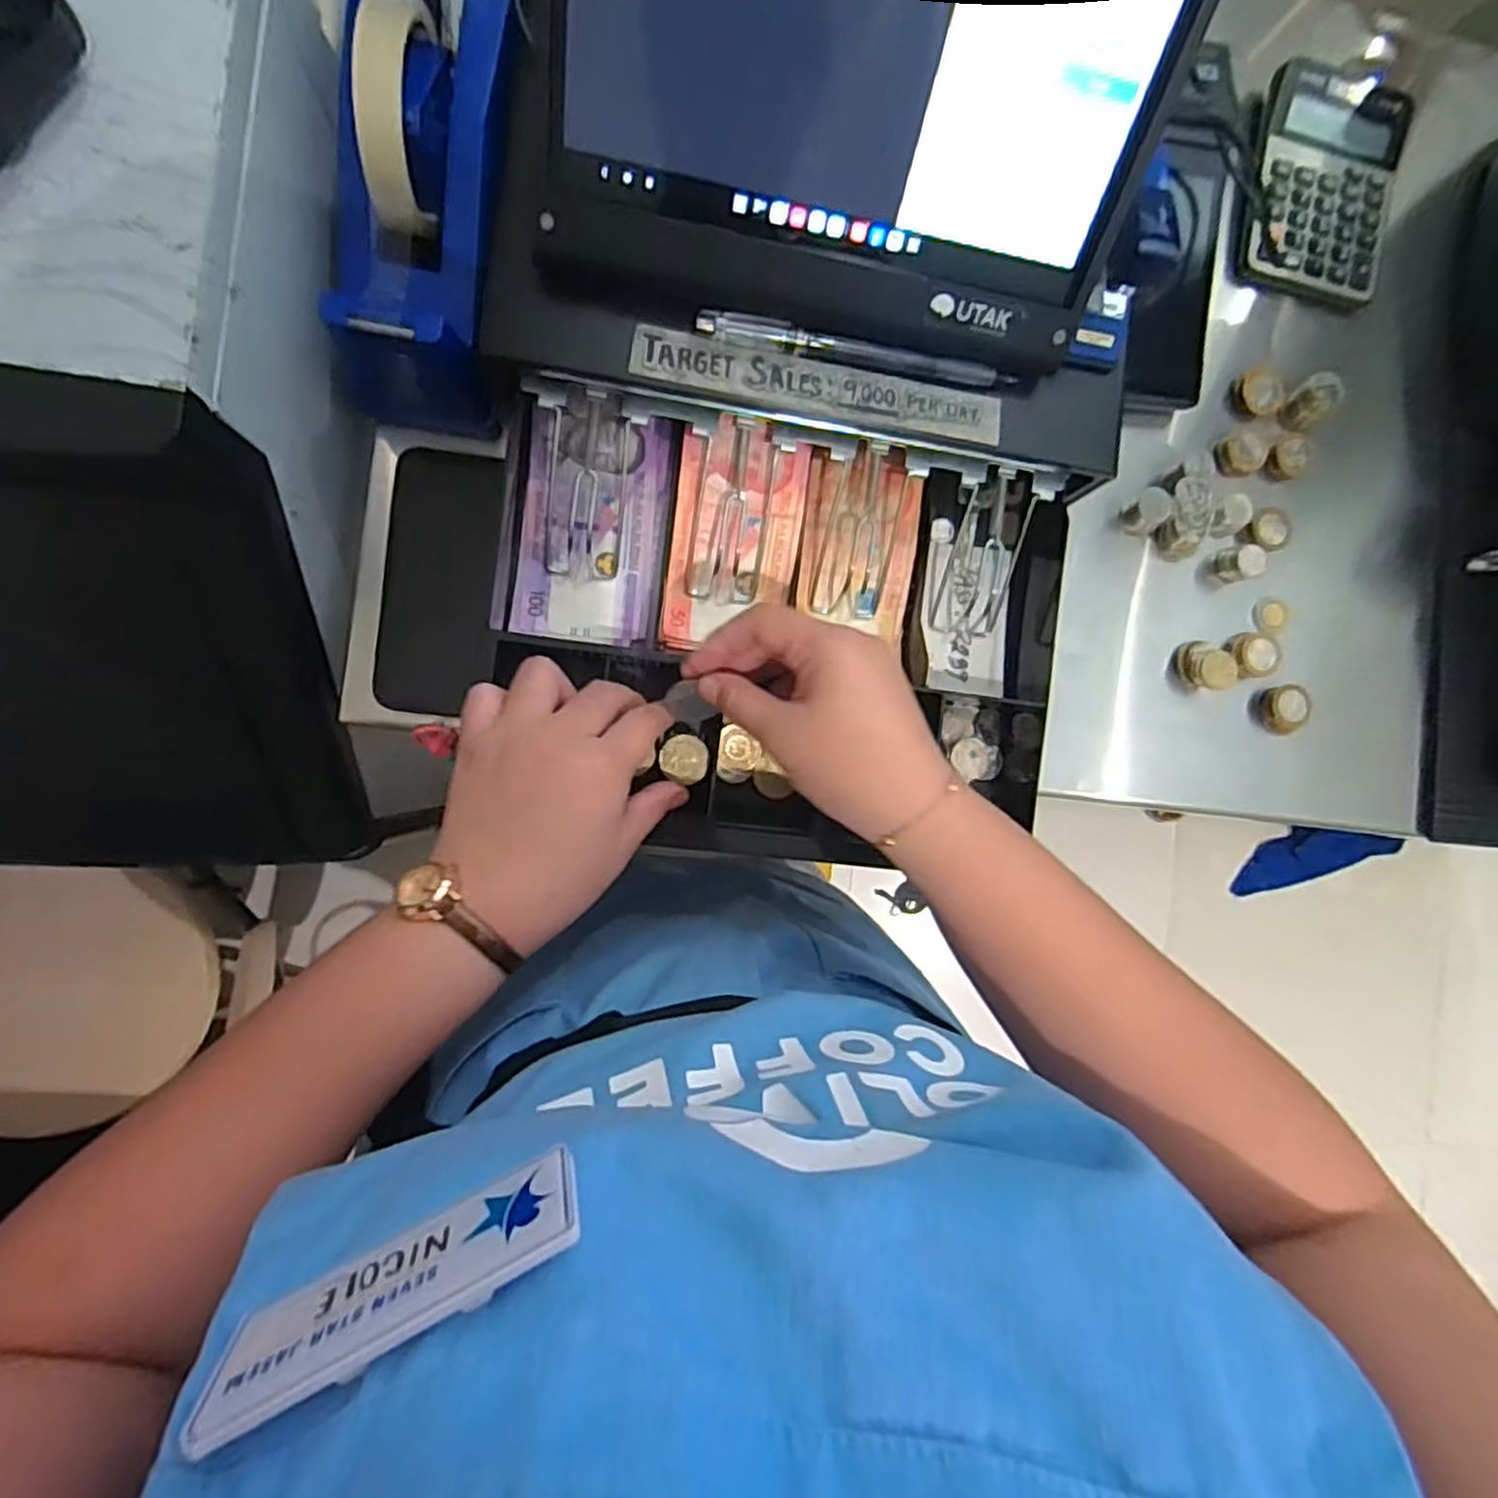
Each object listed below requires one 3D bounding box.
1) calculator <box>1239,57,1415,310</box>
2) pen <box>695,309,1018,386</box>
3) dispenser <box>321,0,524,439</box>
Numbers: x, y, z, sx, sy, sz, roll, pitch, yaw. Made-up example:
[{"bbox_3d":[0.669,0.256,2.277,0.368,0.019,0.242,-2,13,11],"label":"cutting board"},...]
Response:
[{"bbox_3d":[0.402,-0.391,0.536,0.107,0.035,0.149,8,88,-9],"label":"calculator"},{"bbox_3d":[0.056,-0.198,0.380,0.162,0.010,0.009,6,88,-9],"label":"pen"},{"bbox_3d":[-0.160,-0.272,0.373,0.085,0.088,0.212,9,106,-9],"label":"dispenser"}]

